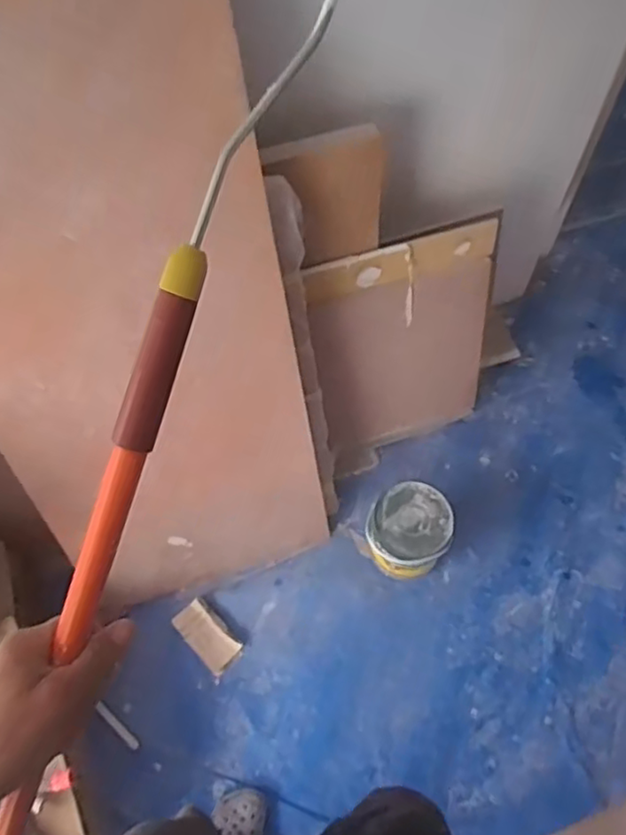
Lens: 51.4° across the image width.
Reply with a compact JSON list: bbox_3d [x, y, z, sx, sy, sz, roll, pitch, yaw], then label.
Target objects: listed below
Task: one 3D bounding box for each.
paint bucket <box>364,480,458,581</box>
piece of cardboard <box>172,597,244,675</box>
[{"bbox_3d":[0.209,0.249,1.415,0.167,0.191,0.167,-1,62,2],"label":"paint bucket"},{"bbox_3d":[-0.226,0.473,1.405,0.077,0.011,0.156,-42,83,-18],"label":"piece of cardboard"}]

